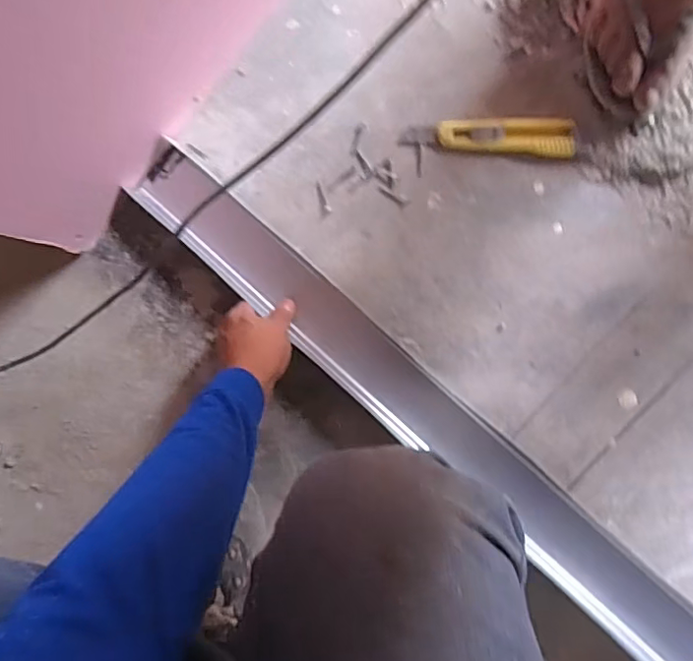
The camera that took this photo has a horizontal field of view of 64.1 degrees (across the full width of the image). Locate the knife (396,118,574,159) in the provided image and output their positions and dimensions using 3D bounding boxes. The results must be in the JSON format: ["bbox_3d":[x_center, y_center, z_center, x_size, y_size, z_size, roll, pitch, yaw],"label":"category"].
[{"bbox_3d":[0.147,-0.204,0.577,0.173,0.024,0.035,5,92,7],"label":"knife"}]

